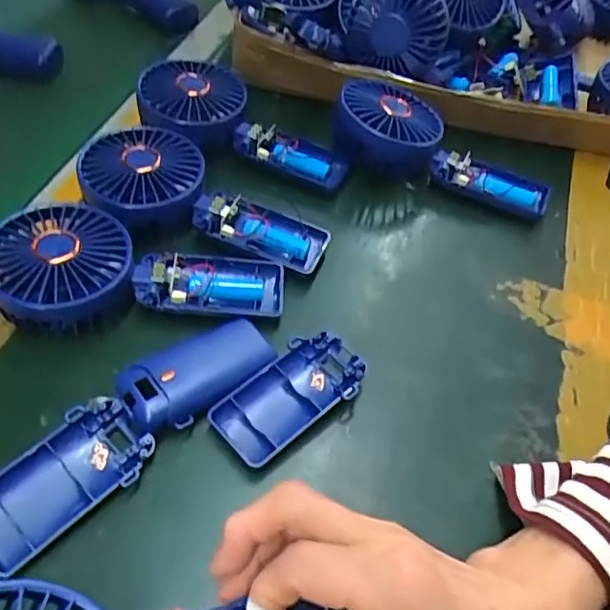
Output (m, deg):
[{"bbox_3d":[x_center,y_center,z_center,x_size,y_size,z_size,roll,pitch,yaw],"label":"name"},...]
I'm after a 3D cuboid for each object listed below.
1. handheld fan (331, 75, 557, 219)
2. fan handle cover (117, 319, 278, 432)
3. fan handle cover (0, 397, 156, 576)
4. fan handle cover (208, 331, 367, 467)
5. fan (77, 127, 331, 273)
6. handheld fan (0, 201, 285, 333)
[{"bbox_3d":[0.109,-0.123,0.481,0.181,0.045,0.081,25,53,-2],"label":"handheld fan"},{"bbox_3d":[-0.061,0.041,0.346,0.088,0.021,0.043,-27,59,-24],"label":"fan handle cover"},{"bbox_3d":[-0.126,0.091,0.306,0.049,0.019,0.091,37,58,21],"label":"fan handle cover"},{"bbox_3d":[-0.008,0.054,0.348,0.090,0.018,0.046,-31,61,-26],"label":"fan handle cover"},{"bbox_3d":[-0.071,-0.071,0.424,0.176,0.030,0.080,24,53,-3],"label":"fan"},{"bbox_3d":[-0.106,-0.019,0.382,0.180,0.035,0.086,8,50,-17],"label":"handheld fan"}]

